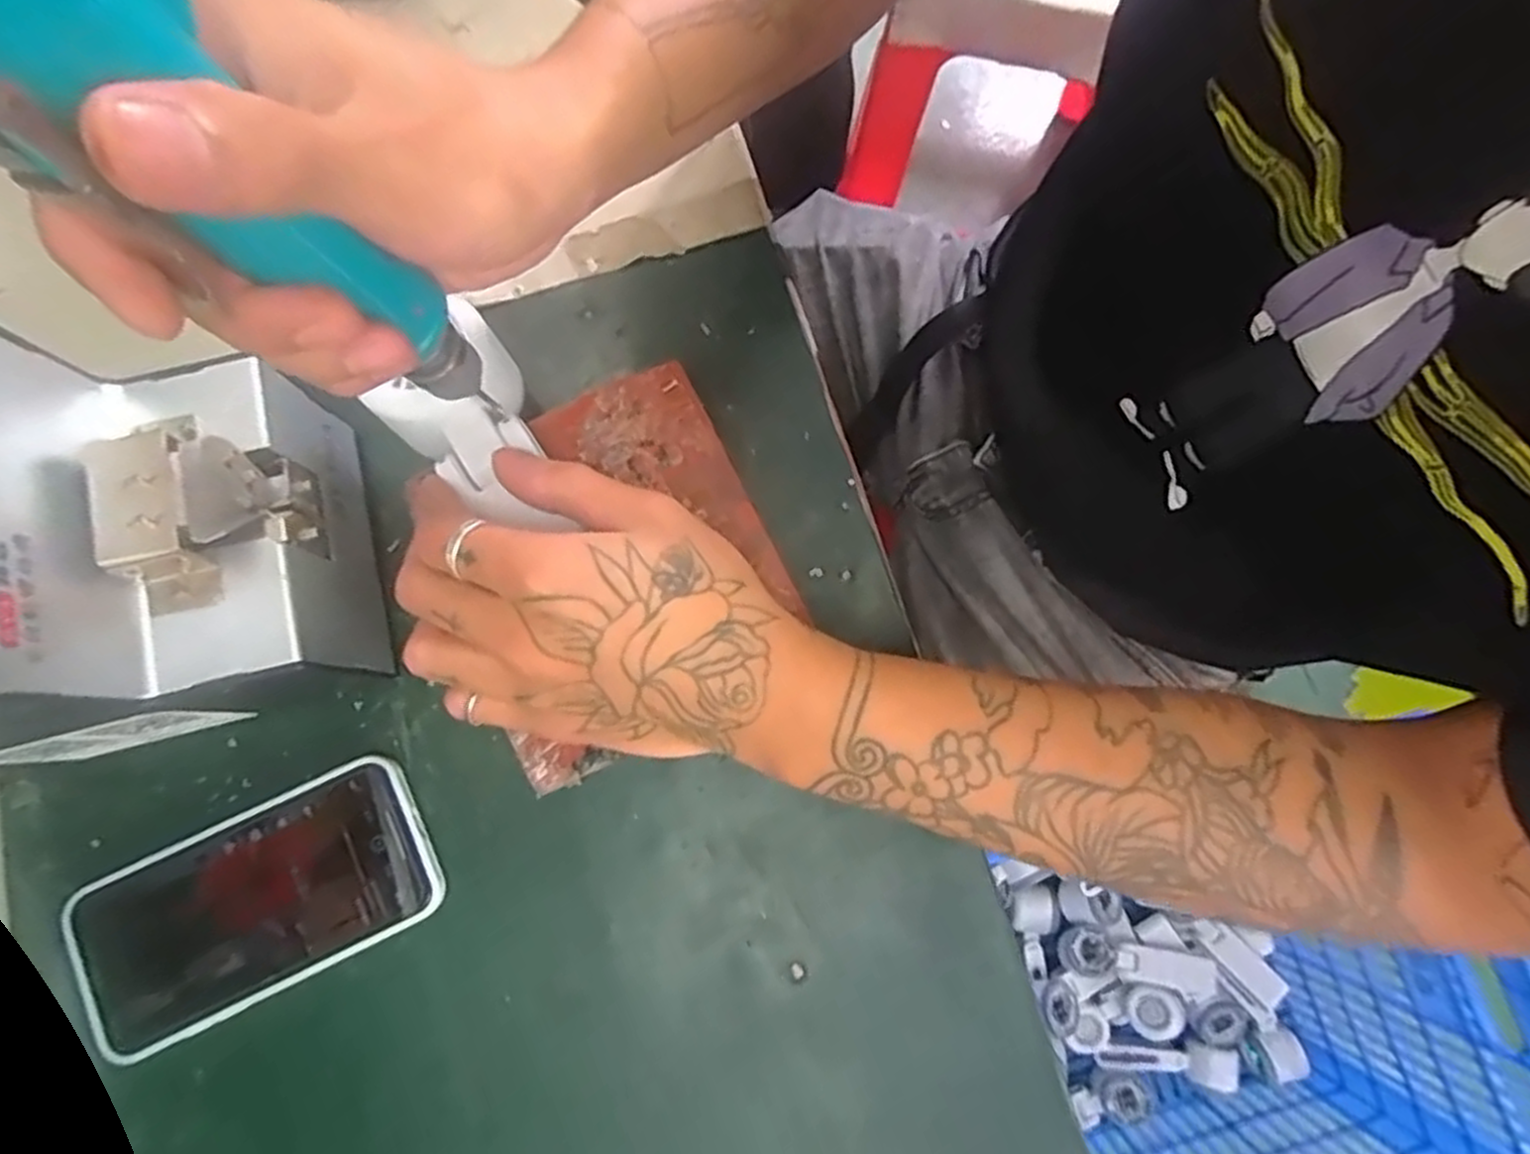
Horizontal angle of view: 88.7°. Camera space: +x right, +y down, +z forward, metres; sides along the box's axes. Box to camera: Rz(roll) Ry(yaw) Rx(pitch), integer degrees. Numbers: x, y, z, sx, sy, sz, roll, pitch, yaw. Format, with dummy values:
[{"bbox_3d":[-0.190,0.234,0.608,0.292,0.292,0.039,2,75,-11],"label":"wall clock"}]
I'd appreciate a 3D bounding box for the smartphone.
[{"bbox_3d":[-0.214,0.137,0.332,0.143,0.010,0.074,-26,81,-3],"label":"smartphone"}]

